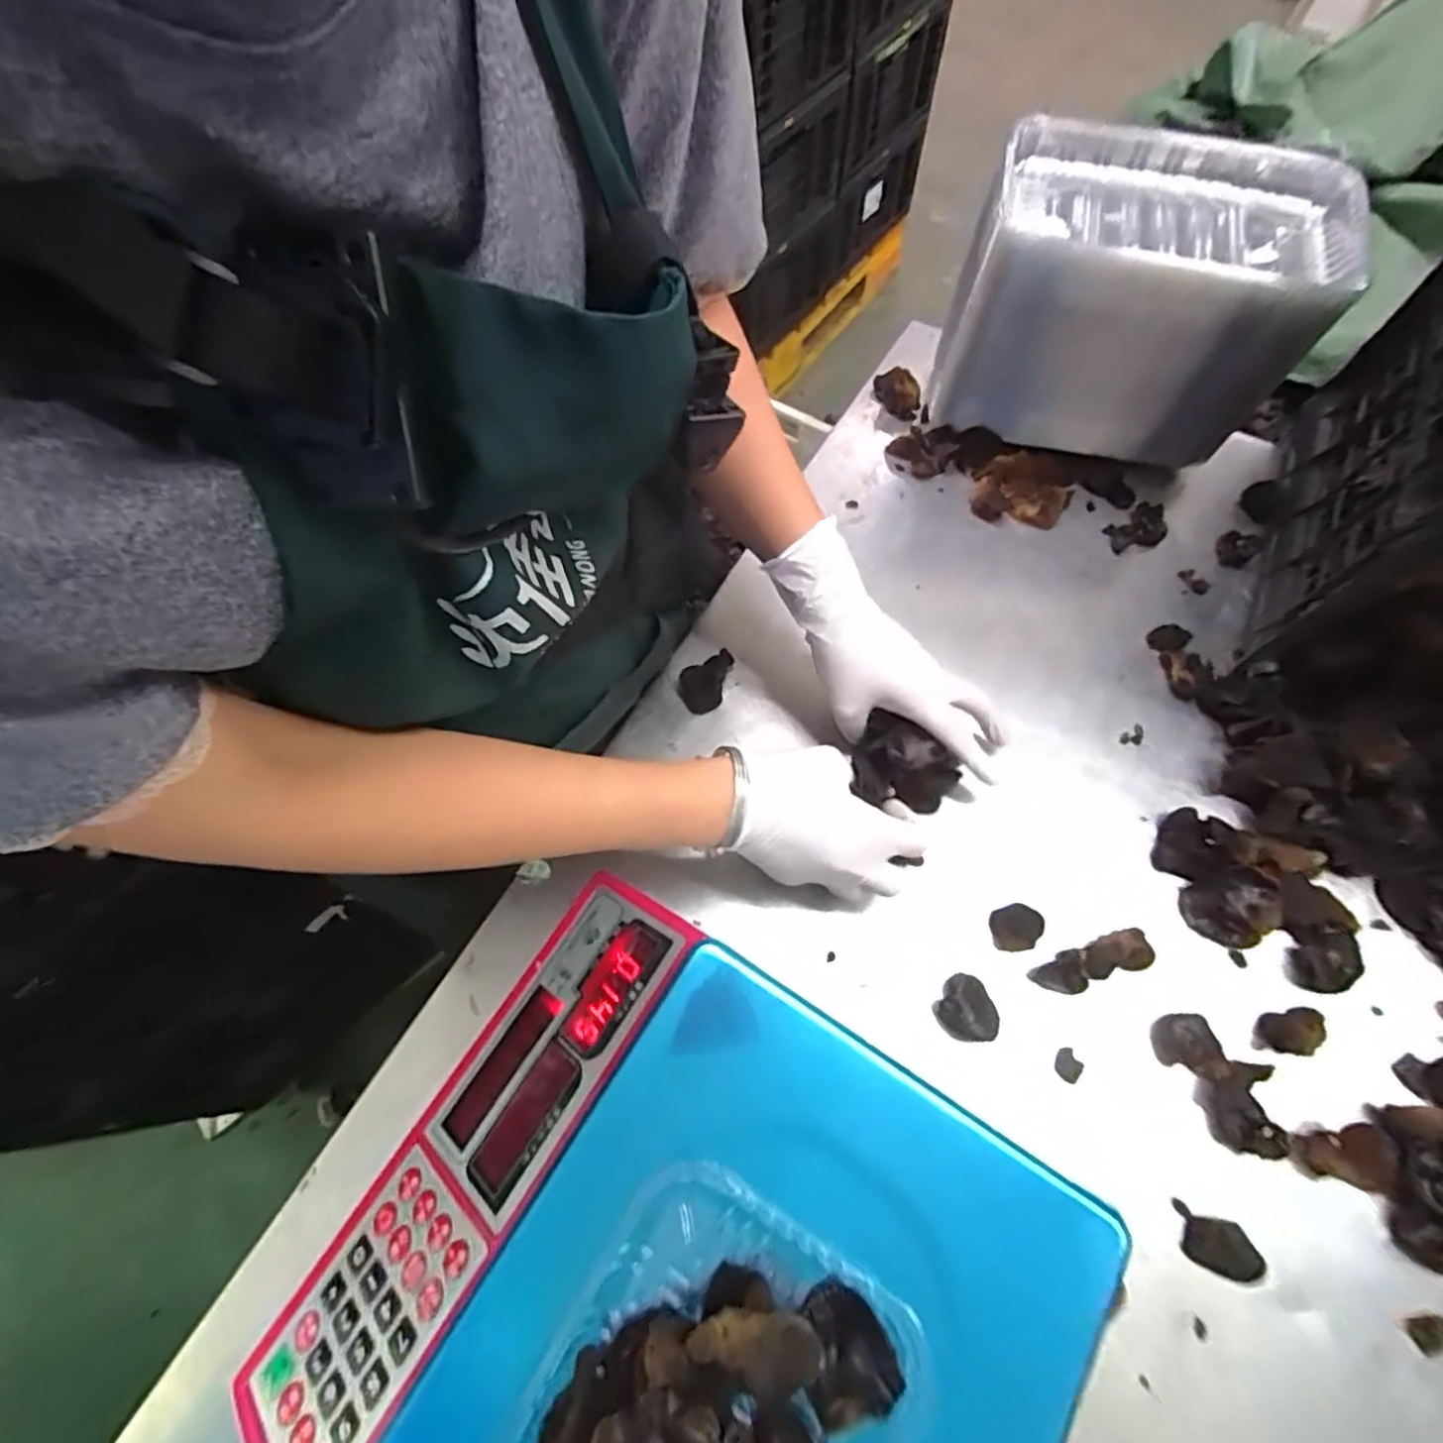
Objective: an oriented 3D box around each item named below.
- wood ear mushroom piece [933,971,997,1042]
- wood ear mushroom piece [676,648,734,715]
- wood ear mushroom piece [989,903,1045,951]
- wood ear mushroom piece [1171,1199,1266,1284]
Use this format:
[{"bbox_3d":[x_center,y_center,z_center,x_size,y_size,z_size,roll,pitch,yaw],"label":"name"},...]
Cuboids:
[{"bbox_3d":[0.149,0.178,0.416,0.031,0.014,0.038,-20,67,-6],"label":"wood ear mushroom piece"},{"bbox_3d":[-0.009,-0.030,0.508,0.048,0.013,0.033,-32,69,-11],"label":"wood ear mushroom piece"},{"bbox_3d":[0.192,0.133,0.437,0.033,0.011,0.028,-7,67,-1],"label":"wood ear mushroom piece"},{"bbox_3d":[0.269,0.284,0.368,0.039,0.014,0.026,18,68,10],"label":"wood ear mushroom piece"}]

